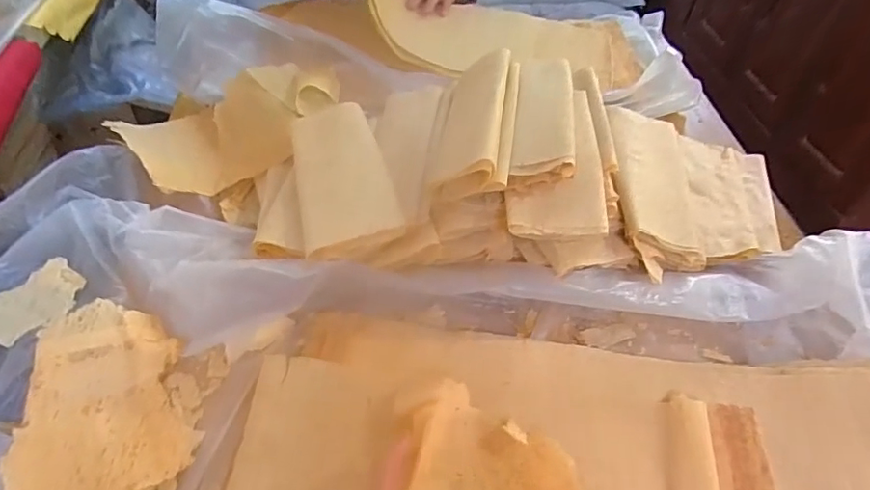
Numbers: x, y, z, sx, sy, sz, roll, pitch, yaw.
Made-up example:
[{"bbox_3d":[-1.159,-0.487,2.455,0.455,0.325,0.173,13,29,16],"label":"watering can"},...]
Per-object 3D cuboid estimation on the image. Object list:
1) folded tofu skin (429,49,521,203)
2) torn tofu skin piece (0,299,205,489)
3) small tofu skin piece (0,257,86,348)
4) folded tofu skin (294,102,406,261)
[{"bbox_3d":[0.056,-0.164,0.703,0.093,0.065,0.253,9,50,4],"label":"folded tofu skin"},{"bbox_3d":[-0.347,0.167,0.561,0.162,0.061,0.204,-18,54,-18],"label":"torn tofu skin piece"},{"bbox_3d":[-0.464,0.069,0.620,0.110,0.008,0.064,-41,78,-23],"label":"small tofu skin piece"},{"bbox_3d":[-0.123,-0.093,0.706,0.119,0.032,0.260,-9,52,-11],"label":"folded tofu skin"}]

